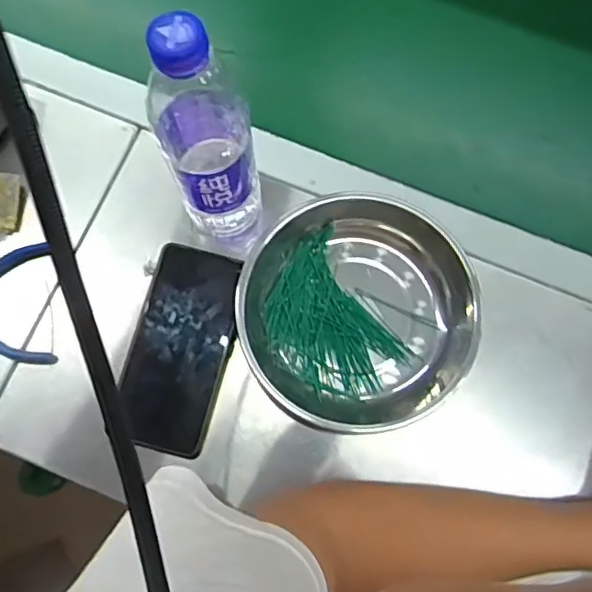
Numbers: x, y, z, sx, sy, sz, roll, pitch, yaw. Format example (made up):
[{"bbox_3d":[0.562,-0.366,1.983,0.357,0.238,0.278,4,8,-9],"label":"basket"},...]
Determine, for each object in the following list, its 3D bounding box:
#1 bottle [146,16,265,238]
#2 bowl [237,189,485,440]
[{"bbox_3d":[-0.062,-0.108,0.401,0.061,0.216,0.071,-16,78,-4],"label":"bottle"},{"bbox_3d":[0.050,0.012,0.479,0.185,0.045,0.180,0,77,0],"label":"bowl"}]

